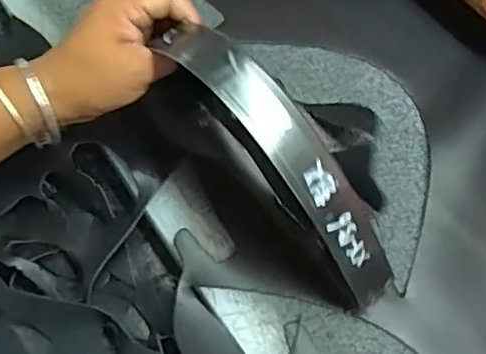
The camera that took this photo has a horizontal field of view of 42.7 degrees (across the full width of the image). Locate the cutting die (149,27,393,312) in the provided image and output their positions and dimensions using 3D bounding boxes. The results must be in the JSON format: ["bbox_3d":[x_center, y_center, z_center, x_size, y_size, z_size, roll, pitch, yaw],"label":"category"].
[{"bbox_3d":[0.031,-0.006,0.394,0.042,0.070,0.212,-42,104,-17],"label":"cutting die"}]

